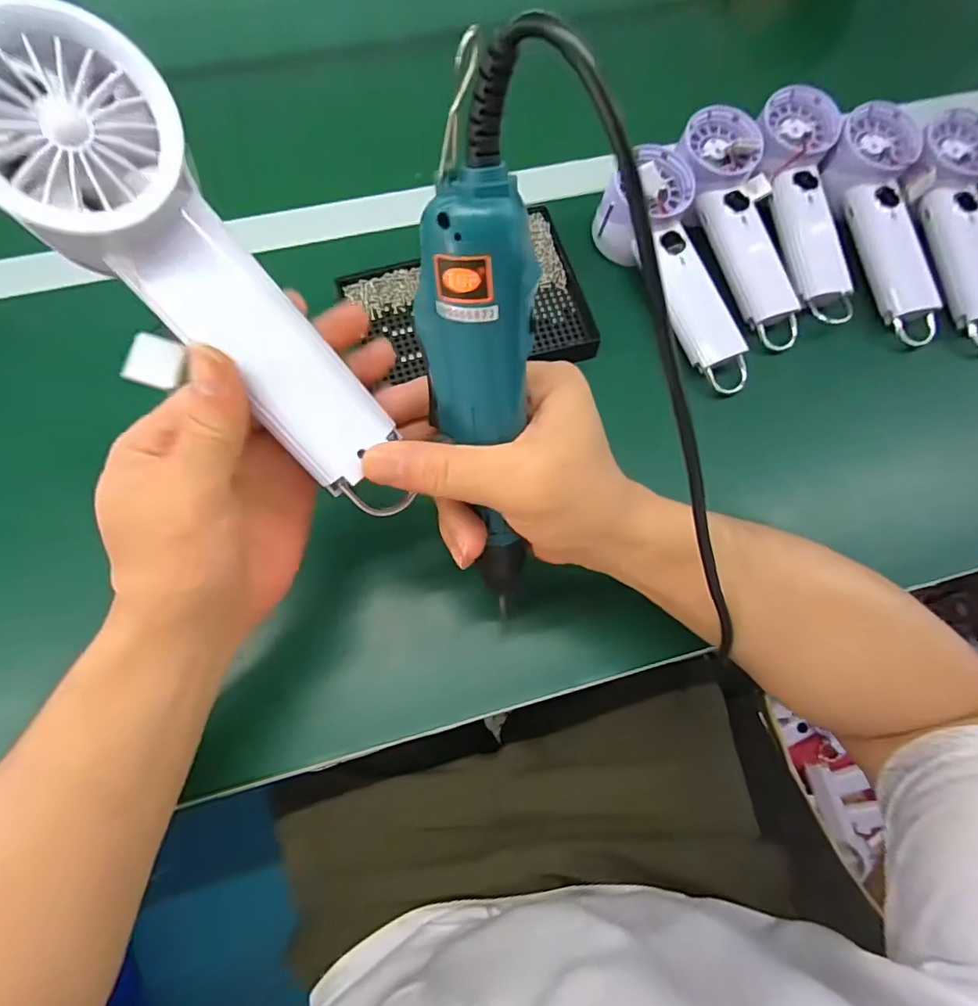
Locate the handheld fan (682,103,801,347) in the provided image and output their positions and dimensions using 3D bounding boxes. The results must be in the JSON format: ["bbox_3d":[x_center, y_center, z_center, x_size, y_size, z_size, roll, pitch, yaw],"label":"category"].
[{"bbox_3d":[0.202,-0.219,0.437,0.074,0.048,0.201,-16,89,-8],"label":"handheld fan"}]

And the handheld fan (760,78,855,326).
[{"bbox_3d":[0.261,-0.243,0.439,0.054,0.032,0.194,-6,87,-5],"label":"handheld fan"}]

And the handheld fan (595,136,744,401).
[{"bbox_3d":[0.149,-0.177,0.420,0.064,0.061,0.197,-23,87,-10],"label":"handheld fan"}]

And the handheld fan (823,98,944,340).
[{"bbox_3d":[0.328,-0.226,0.439,0.060,0.031,0.195,-10,87,-6],"label":"handheld fan"}]

